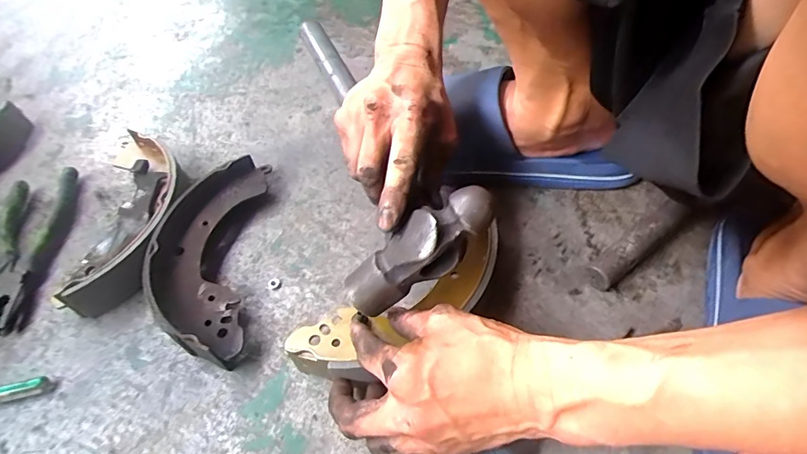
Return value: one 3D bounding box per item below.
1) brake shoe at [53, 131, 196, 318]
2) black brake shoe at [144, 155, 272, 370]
[{"bbox_3d":[-0.268,-0.018,0.458,0.096,0.040,0.216,-9,51,-3],"label":"brake shoe"},{"bbox_3d":[-0.177,0.024,0.413,0.083,0.043,0.207,-6,51,-1],"label":"black brake shoe"}]

